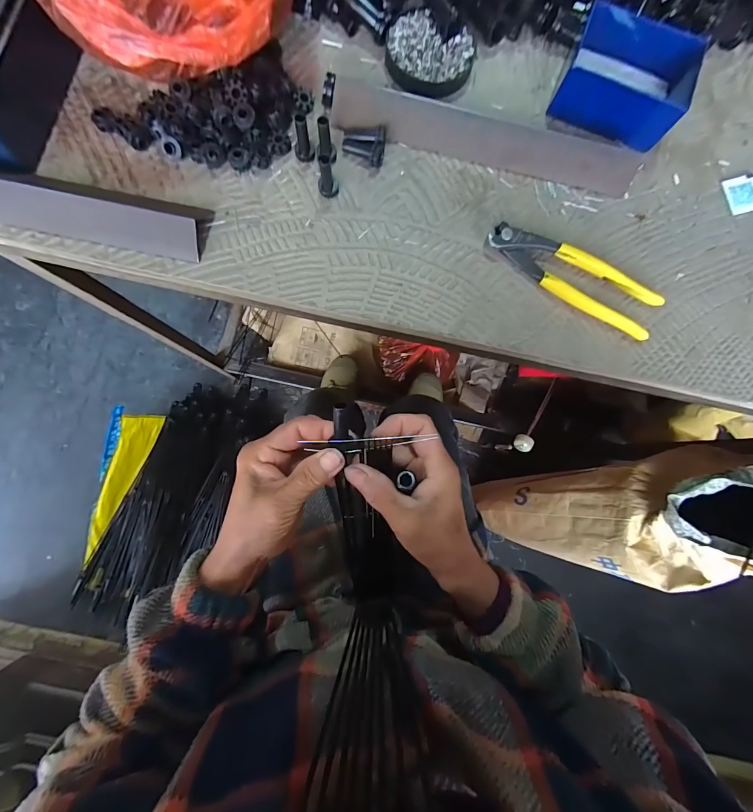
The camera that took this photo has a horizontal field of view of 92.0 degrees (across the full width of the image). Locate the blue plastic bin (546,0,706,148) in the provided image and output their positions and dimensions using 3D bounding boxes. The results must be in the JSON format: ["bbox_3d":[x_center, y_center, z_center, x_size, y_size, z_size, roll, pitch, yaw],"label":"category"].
[{"bbox_3d":[0.229,-0.298,0.335,0.107,0.042,0.085,24,83,0],"label":"blue plastic bin"}]

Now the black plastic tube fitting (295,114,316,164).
[{"bbox_3d":[-0.064,-0.231,0.316,0.016,0.037,0.012,-14,84,-4],"label":"black plastic tube fitting"}]

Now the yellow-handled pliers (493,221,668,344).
[{"bbox_3d":[0.177,-0.117,0.328,0.162,0.014,0.044,29,83,1],"label":"yellow-handled pliers"}]

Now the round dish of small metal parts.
[{"bbox_3d":[0.050,-0.333,0.344,0.080,0.014,0.071,26,83,0],"label":"round dish of small metal parts"}]

